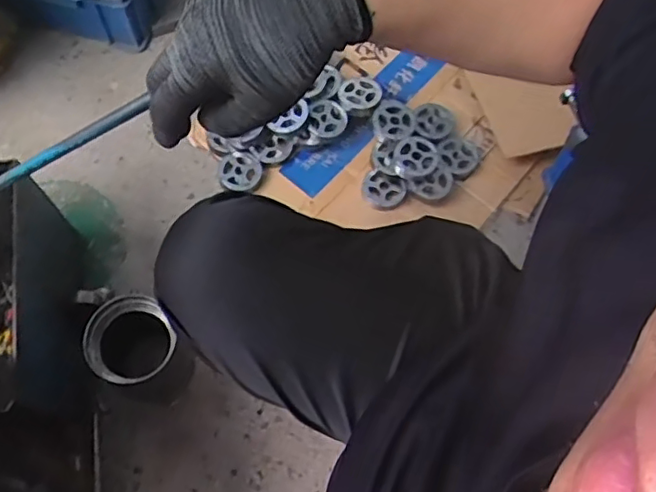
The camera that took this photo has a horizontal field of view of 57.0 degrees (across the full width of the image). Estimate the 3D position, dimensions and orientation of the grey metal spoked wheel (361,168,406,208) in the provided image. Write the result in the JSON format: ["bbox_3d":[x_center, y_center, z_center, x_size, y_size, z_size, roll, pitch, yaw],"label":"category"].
[{"bbox_3d":[0.100,-0.101,1.087,0.078,0.011,0.065,26,96,3],"label":"grey metal spoked wheel"}]

